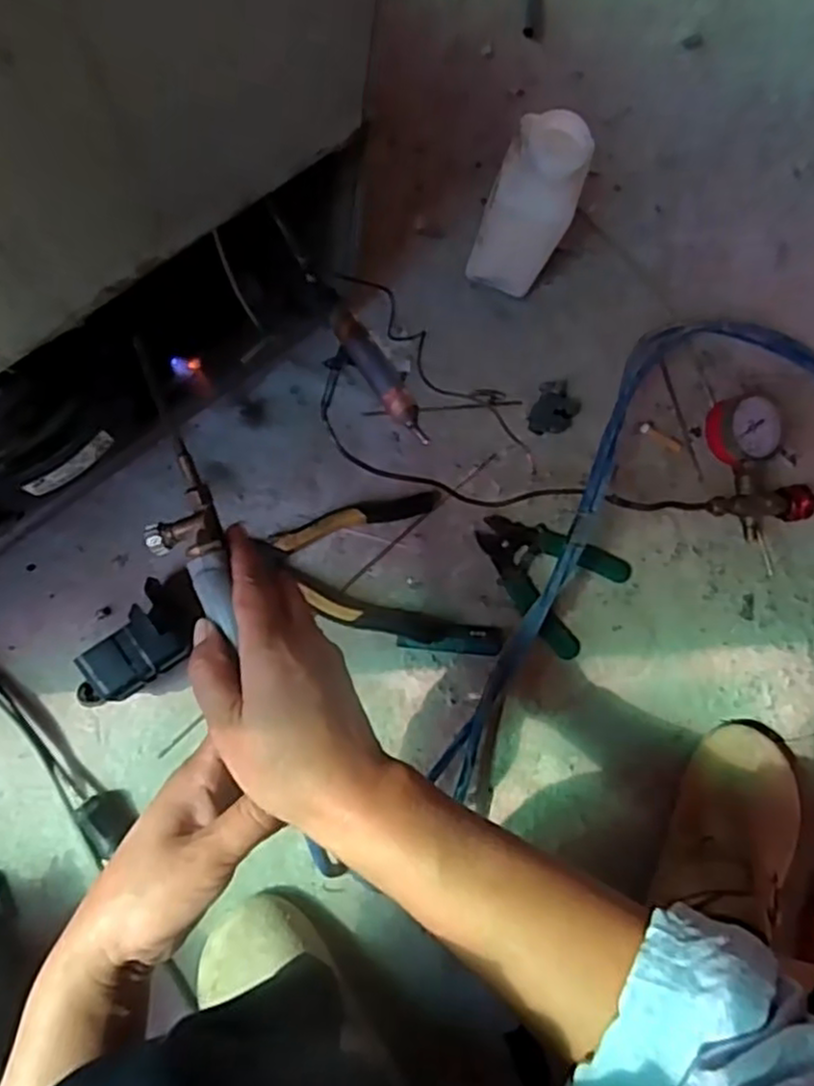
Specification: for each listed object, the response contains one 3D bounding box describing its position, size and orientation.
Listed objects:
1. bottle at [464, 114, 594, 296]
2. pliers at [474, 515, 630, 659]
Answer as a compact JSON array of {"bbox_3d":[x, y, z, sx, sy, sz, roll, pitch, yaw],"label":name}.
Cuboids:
[{"bbox_3d":[0.093,-0.260,0.567,0.063,0.151,0.075,16,84,-3],"label":"bottle"},{"bbox_3d":[0.118,0.024,0.613,0.128,0.009,0.098,37,83,-1],"label":"pliers"}]

